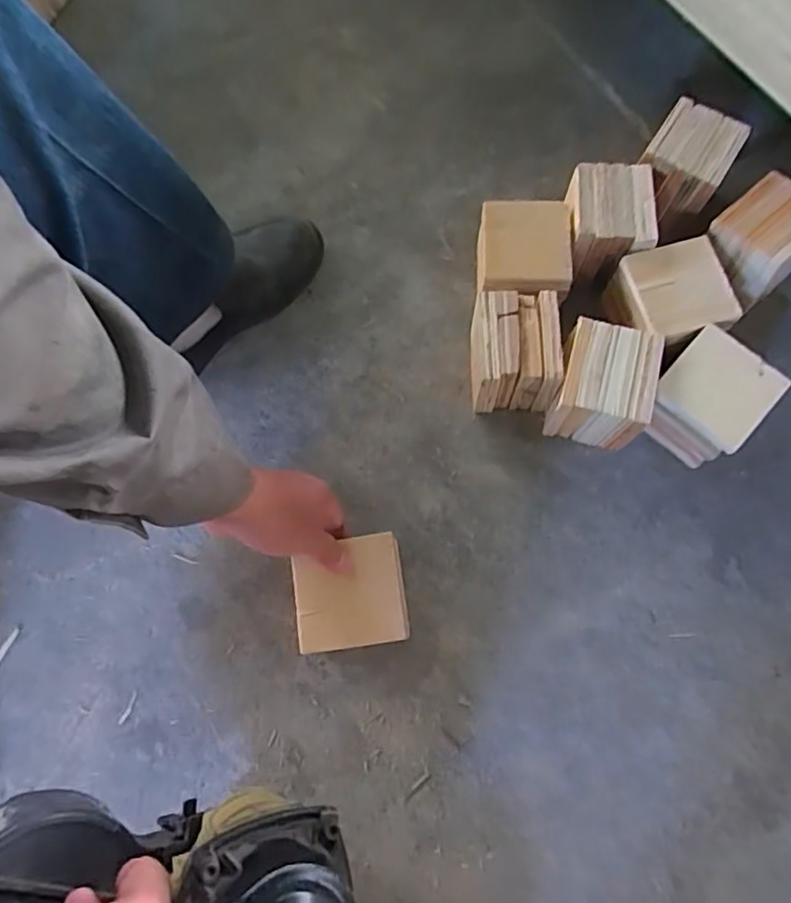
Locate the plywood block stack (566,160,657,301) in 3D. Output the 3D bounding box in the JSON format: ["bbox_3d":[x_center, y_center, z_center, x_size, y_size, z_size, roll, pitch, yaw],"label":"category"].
[{"bbox_3d":[0.229,-0.246,0.666,0.089,0.080,0.109,1,72,2],"label":"plywood block stack"}]

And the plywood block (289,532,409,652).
[{"bbox_3d":[-0.040,0.121,0.522,0.092,0.015,0.090,-8,72,-1],"label":"plywood block"}]

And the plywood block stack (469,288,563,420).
[{"bbox_3d":[0.117,-0.099,0.619,0.089,0.091,0.099,-3,72,1],"label":"plywood block stack"}]

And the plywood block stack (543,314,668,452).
[{"bbox_3d":[0.202,-0.064,0.608,0.090,0.091,0.099,15,73,7],"label":"plywood block stack"}]

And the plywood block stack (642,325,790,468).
[{"bbox_3d":[0.304,-0.048,0.599,0.090,0.078,0.104,41,78,13],"label":"plywood block stack"}]

